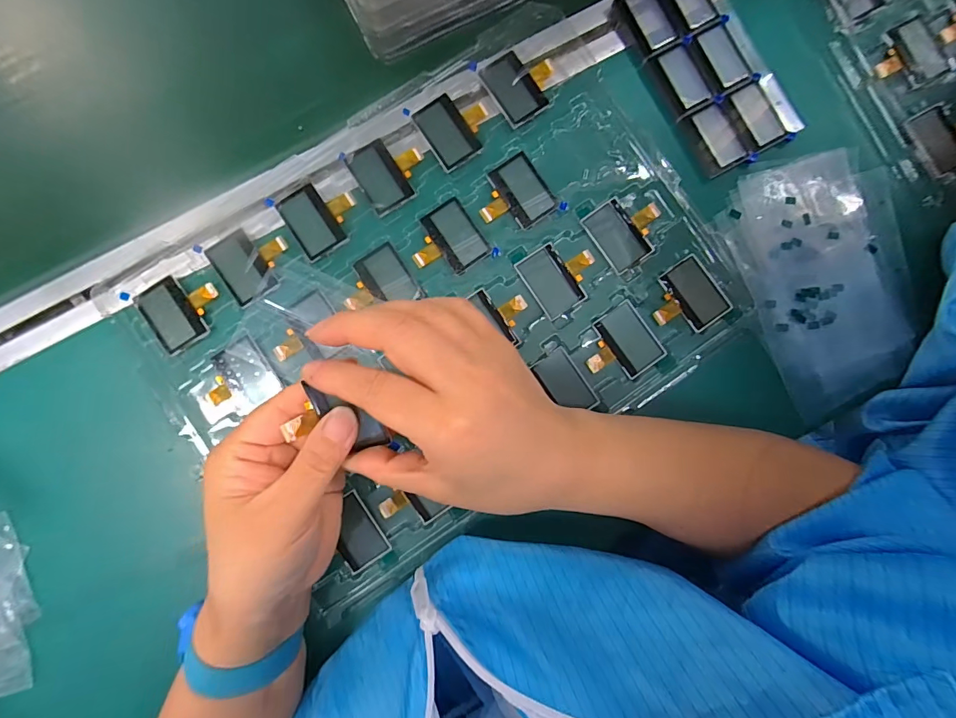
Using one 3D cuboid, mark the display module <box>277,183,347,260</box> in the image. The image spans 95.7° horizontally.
[{"bbox_3d":[-0.113,-0.093,0.294,0.028,0.004,0.044,-34,87,-3],"label":"display module"}]

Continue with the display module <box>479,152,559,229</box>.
[{"bbox_3d":[0.024,-0.111,0.296,0.047,0.004,0.046,-34,87,-3],"label":"display module"}]

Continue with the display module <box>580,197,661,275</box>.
[{"bbox_3d":[0.103,-0.089,0.297,0.047,0.004,0.045,-35,87,-3],"label":"display module"}]

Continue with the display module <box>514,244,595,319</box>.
[{"bbox_3d":[0.058,-0.057,0.294,0.048,0.004,0.045,-32,87,-3],"label":"display module"}]

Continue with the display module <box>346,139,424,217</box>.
[{"bbox_3d":[-0.060,-0.128,0.295,0.045,0.004,0.046,-31,87,-3],"label":"display module"}]

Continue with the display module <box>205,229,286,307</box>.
[{"bbox_3d":[-0.152,-0.066,0.289,0.047,0.004,0.047,-34,87,-3],"label":"display module"}]

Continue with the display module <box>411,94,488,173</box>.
[{"bbox_3d":[-0.015,-0.160,0.297,0.046,0.004,0.046,-35,87,-3],"label":"display module"}]

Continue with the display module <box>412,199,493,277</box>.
[{"bbox_3d":[-0.022,-0.079,0.295,0.047,0.004,0.045,-34,87,-3],"label":"display module"}]

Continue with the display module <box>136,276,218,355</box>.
[{"bbox_3d":[-0.197,-0.034,0.287,0.047,0.004,0.044,-35,87,-3],"label":"display module"}]

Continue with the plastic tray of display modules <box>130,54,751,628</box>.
[{"bbox_3d":[-0.020,-0.032,0.292,0.353,0.014,0.248,-35,87,-3],"label":"plastic tray of display modules"}]

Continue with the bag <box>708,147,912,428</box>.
[{"bbox_3d":[0.241,-0.053,0.297,0.113,0.011,0.172,-21,89,0],"label":"bag"}]

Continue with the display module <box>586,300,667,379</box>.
[{"bbox_3d":[0.096,-0.009,0.294,0.048,0.004,0.046,-35,87,-3],"label":"display module"}]

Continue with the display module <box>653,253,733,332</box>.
[{"bbox_3d":[0.142,-0.040,0.296,0.046,0.005,0.046,-36,88,-3],"label":"display module"}]

